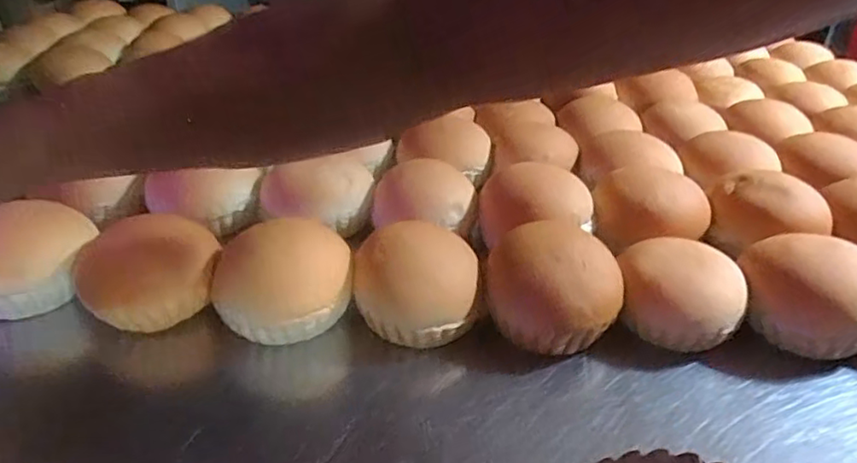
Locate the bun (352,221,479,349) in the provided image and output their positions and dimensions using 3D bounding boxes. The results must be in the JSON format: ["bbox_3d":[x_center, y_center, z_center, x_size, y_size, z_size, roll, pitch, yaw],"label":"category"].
[{"bbox_3d":[-0.009,0.036,0.409,0.082,0.053,0.075,2,30,-1],"label":"bun"}]

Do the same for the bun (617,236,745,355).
[{"bbox_3d":[0.170,0.043,0.418,0.076,0.046,0.074,2,30,-1],"label":"bun"}]

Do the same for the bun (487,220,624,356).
[{"bbox_3d":[0.084,0.039,0.408,0.088,0.065,0.079,10,31,12],"label":"bun"}]

